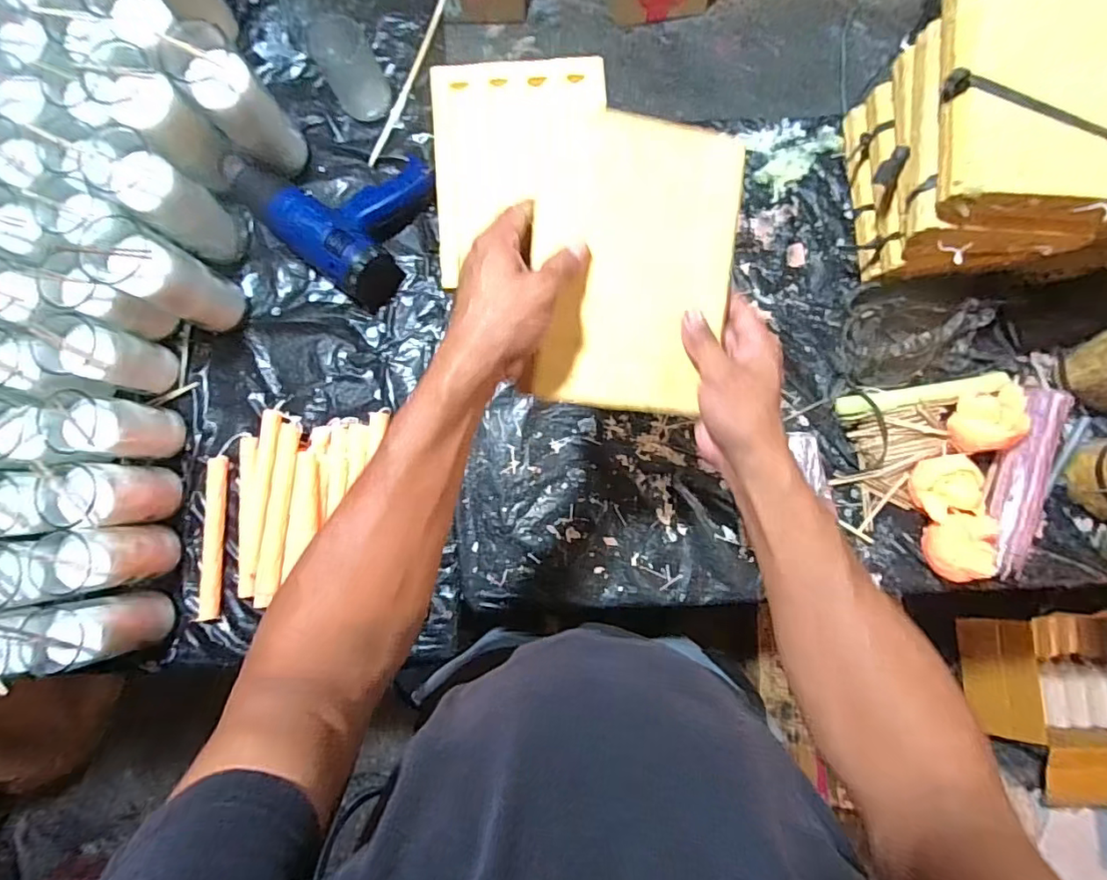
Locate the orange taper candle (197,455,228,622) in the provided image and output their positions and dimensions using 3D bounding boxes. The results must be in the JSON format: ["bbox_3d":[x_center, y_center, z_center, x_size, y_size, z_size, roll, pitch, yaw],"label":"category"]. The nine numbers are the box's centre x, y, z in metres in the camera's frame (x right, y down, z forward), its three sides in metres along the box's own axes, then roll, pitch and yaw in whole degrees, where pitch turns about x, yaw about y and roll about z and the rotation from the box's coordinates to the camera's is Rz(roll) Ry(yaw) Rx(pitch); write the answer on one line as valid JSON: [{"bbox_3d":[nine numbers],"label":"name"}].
[{"bbox_3d":[-0.408,0.116,0.651,0.021,0.014,0.190,-1,83,2],"label":"orange taper candle"}]

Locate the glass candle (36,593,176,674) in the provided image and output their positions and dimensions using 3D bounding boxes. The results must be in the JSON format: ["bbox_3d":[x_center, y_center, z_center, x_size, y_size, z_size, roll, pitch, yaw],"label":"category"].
[{"bbox_3d":[-0.484,0.204,0.587,0.065,0.115,0.059,-15,83,0],"label":"glass candle"}]

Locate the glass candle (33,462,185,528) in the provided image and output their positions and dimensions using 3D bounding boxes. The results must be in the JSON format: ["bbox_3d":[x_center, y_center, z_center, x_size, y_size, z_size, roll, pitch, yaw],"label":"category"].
[{"bbox_3d":[-0.495,0.063,0.613,0.066,0.117,0.066,-4,83,1],"label":"glass candle"}]

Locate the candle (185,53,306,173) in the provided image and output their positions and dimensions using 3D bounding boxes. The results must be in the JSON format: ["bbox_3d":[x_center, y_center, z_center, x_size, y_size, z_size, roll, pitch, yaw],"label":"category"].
[{"bbox_3d":[-0.357,-0.381,0.641,0.070,0.145,0.058,-36,84,-2],"label":"candle"}]

